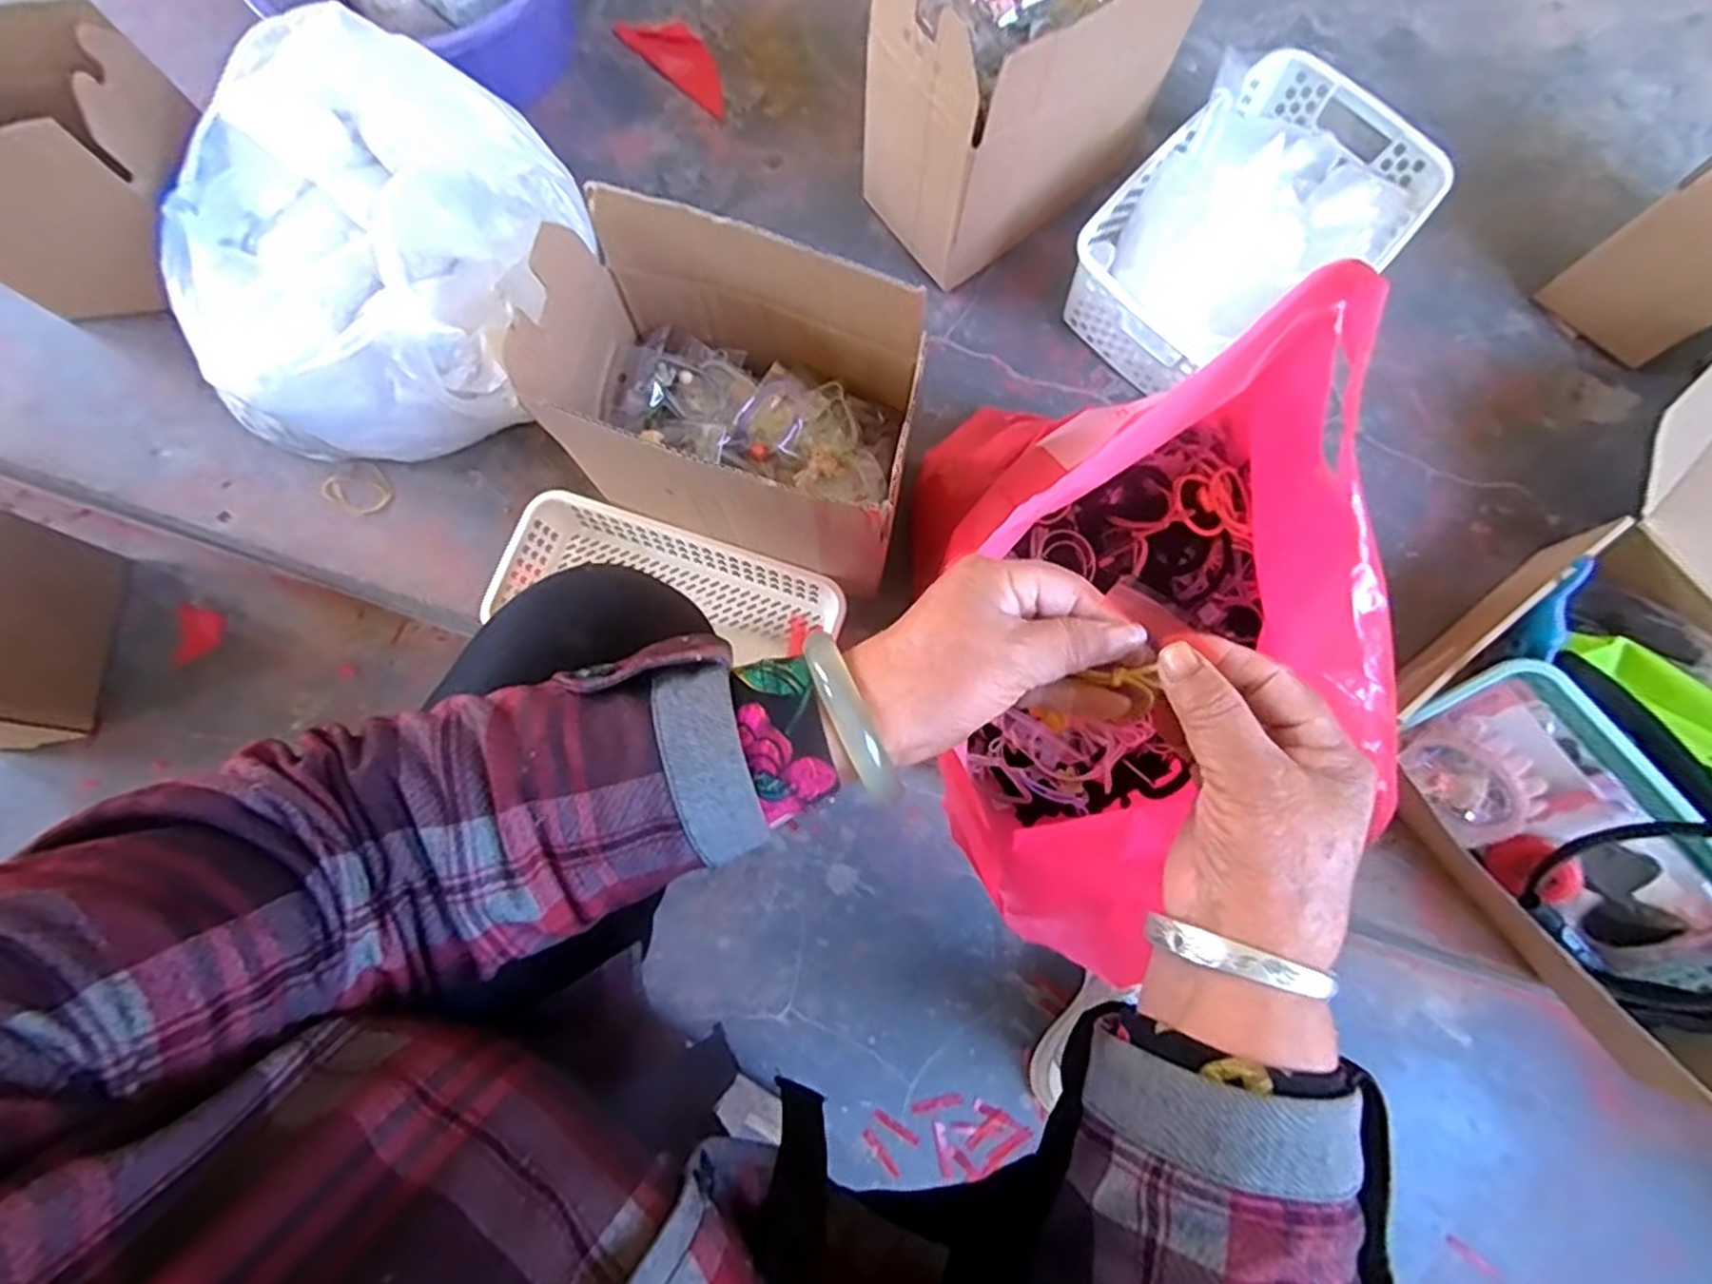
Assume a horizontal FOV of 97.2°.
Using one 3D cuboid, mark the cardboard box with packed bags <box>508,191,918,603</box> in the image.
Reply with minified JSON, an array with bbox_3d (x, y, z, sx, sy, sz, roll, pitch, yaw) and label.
[{"bbox_3d":[-0.079,-0.158,0.523,0.245,0.170,0.147,20,78,4],"label":"cardboard box with packed bags"}]

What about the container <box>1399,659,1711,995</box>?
[{"bbox_3d":[0.514,0.137,0.535,0.113,0.077,0.259,-39,81,-9],"label":"container"}]

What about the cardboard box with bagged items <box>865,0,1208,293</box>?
[{"bbox_3d":[0.138,-0.459,0.614,0.236,0.221,0.145,-37,80,-8],"label":"cardboard box with bagged items"}]

